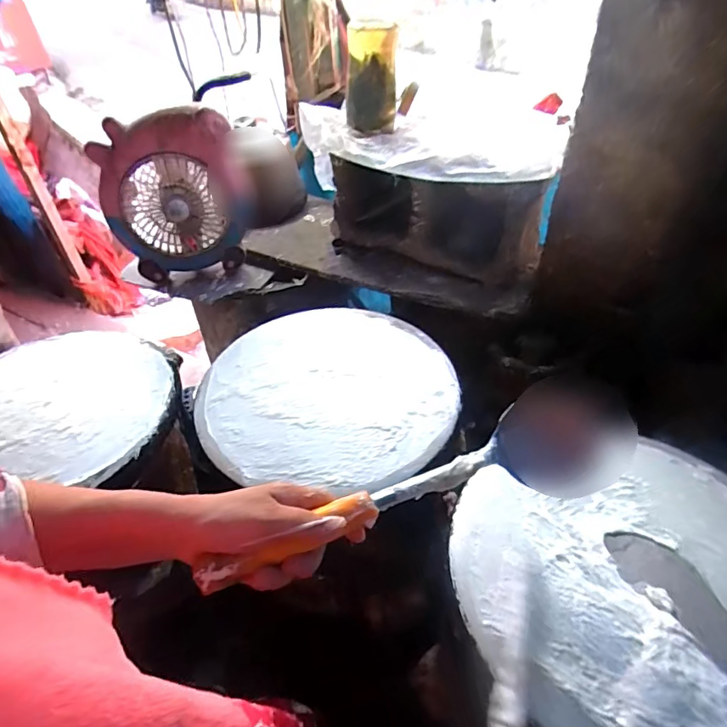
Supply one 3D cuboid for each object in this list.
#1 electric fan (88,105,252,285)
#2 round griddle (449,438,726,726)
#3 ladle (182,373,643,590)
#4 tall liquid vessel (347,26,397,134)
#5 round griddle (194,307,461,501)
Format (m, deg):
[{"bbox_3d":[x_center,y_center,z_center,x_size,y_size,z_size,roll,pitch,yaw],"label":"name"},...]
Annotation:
[{"bbox_3d":[-0.344,-0.297,0.908,0.243,0.286,0.102,-24,48,-21],"label":"electric fan"},{"bbox_3d":[0.286,0.228,0.489,0.359,0.025,0.316,-8,44,-5],"label":"round griddle"},{"bbox_3d":[0.064,0.111,0.442,0.410,0.085,0.085,-13,44,-17],"label":"ladle"},{"bbox_3d":[0.014,-0.500,0.875,0.088,0.160,0.096,0,44,3],"label":"tall liquid vessel"},{"bbox_3d":[-0.051,0.027,0.729,0.365,0.016,0.354,-2,44,1],"label":"round griddle"}]

